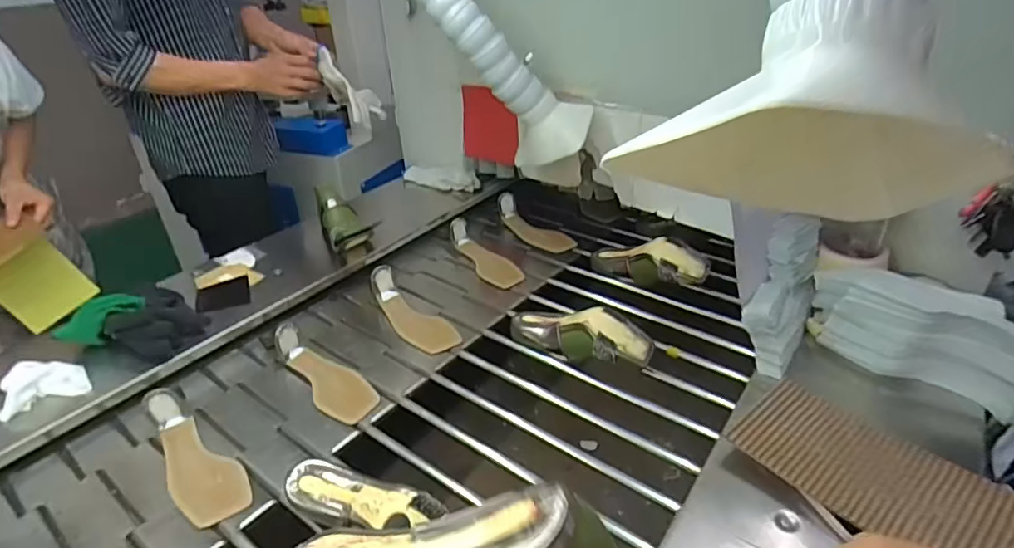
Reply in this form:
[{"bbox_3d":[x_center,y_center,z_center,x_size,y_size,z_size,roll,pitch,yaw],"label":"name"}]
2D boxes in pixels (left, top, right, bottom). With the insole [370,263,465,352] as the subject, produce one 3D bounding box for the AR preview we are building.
[{"bbox_3d":[-0.162,0.059,0.942,0.080,0.058,0.203,-24,40,-32],"label":"insole"}]

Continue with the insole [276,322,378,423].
[{"bbox_3d":[-0.266,0.140,0.820,0.072,0.053,0.199,-27,42,-35],"label":"insole"}]

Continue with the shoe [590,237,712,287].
[{"bbox_3d":[0.245,-0.021,0.981,0.217,0.072,0.061,3,28,41],"label":"shoe"}]

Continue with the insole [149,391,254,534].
[{"bbox_3d":[-0.395,0.222,0.692,0.209,0.051,0.073,27,42,36],"label":"insole"}]

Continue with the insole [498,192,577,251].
[{"bbox_3d":[0.061,-0.108,1.198,0.205,0.063,0.066,26,42,37],"label":"insole"}]

